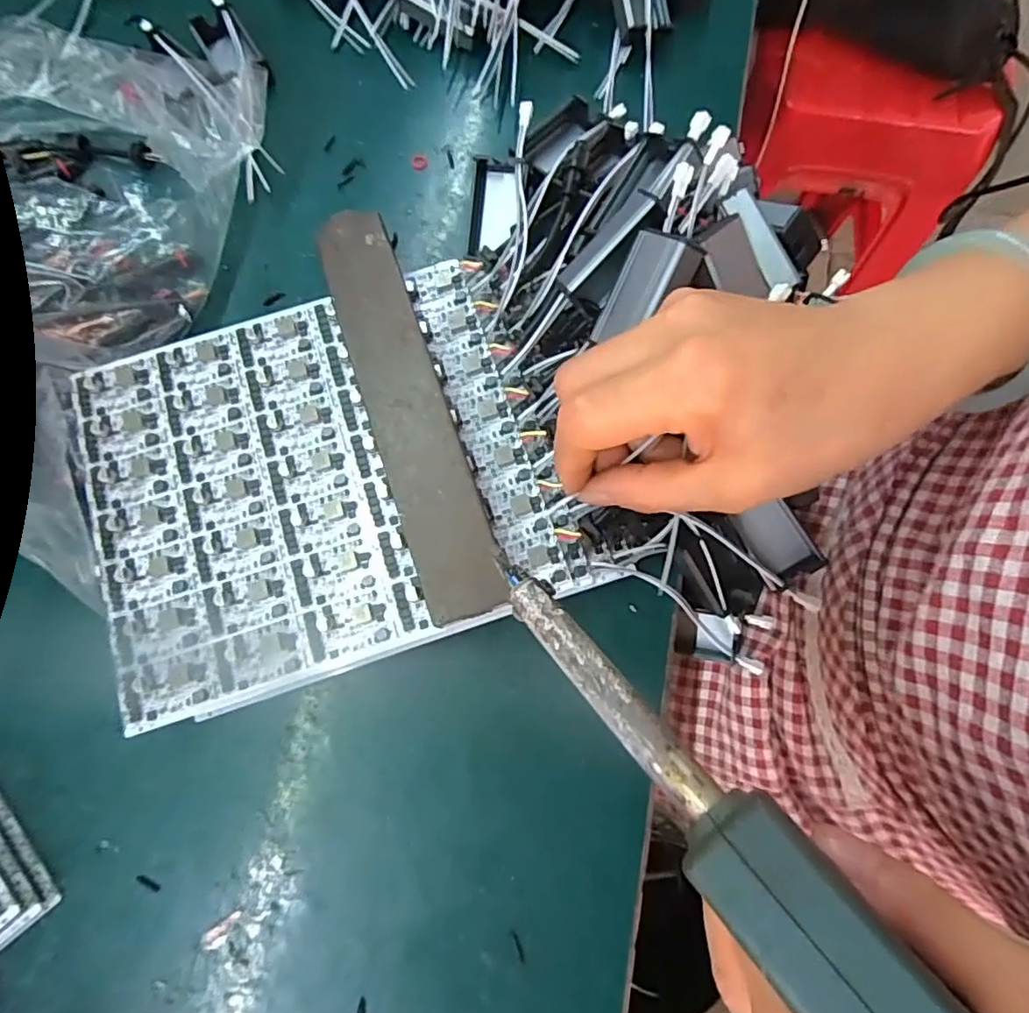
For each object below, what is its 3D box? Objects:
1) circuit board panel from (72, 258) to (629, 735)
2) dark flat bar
[{"bbox_3d":[-0.089,-0.016,0.277,0.205,0.007,0.173,-18,77,-3],"label":"circuit board panel"},{"bbox_3d":[-0.048,-0.048,0.262,0.033,0.004,0.196,-19,76,-3],"label":"dark flat bar"}]

